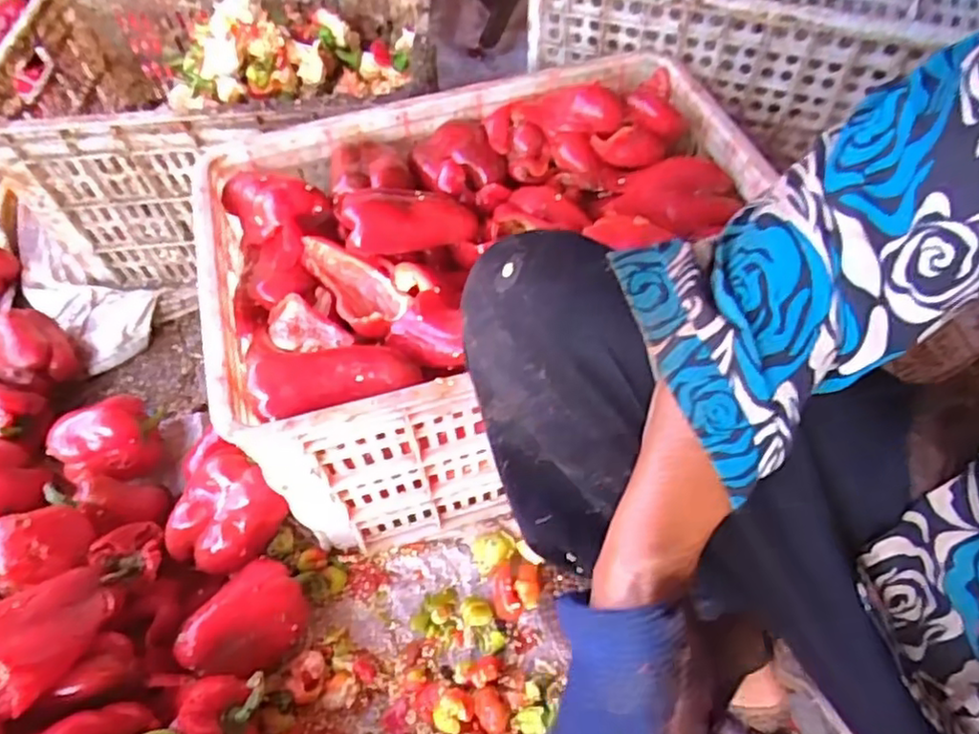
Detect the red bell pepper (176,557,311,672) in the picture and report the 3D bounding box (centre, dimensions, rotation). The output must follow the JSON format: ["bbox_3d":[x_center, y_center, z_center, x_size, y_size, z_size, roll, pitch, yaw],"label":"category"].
[{"bbox_3d":[-0.227,0.235,0.619,0.080,0.055,0.112,37,65,23],"label":"red bell pepper"}]

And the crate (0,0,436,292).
[{"bbox_3d":[-0.345,-0.346,0.917,0.530,0.250,0.406,-6,56,-2],"label":"crate"}]

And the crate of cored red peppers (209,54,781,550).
[{"bbox_3d":[0.002,-0.076,0.708,0.507,0.271,0.365,-14,57,-8],"label":"crate of cored red peppers"}]

